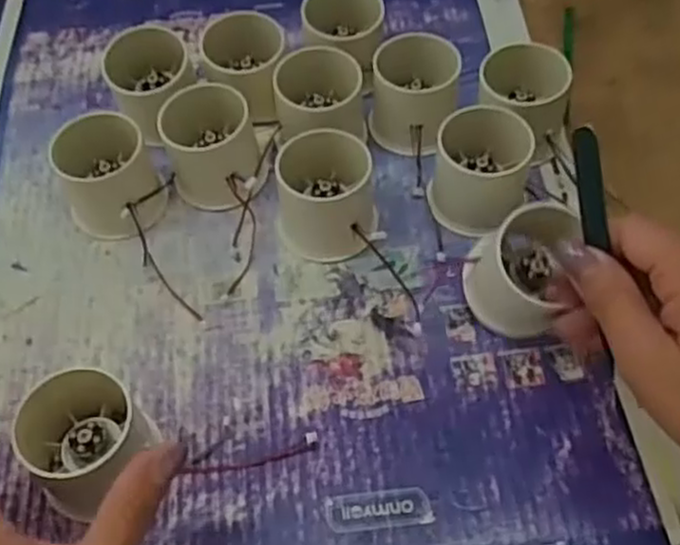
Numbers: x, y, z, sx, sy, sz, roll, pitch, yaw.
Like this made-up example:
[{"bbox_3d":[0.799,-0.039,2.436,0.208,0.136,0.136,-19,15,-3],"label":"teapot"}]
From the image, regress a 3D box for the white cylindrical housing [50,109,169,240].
[{"bbox_3d":[-0.131,-0.055,0.430,0.055,0.051,0.057,-1,57,2],"label":"white cylindrical housing"}]

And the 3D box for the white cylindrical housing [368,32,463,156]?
[{"bbox_3d":[0.044,-0.104,0.448,0.051,0.052,0.057,3,57,5],"label":"white cylindrical housing"}]

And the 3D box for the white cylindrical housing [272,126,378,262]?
[{"bbox_3d":[-0.008,-0.046,0.419,0.053,0.048,0.059,-6,57,-1],"label":"white cylindrical housing"}]

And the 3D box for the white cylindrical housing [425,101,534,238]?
[{"bbox_3d":[0.078,-0.056,0.422,0.051,0.047,0.055,-1,57,2],"label":"white cylindrical housing"}]

